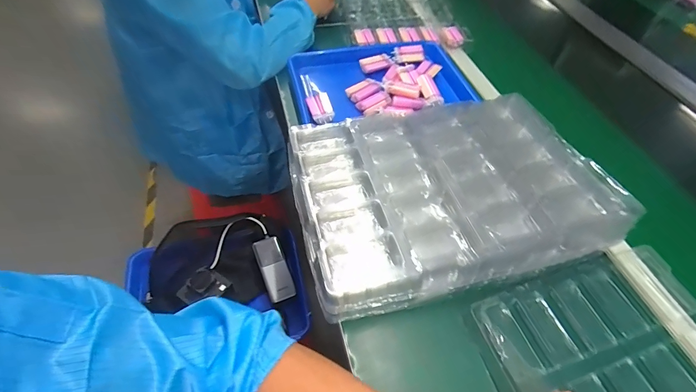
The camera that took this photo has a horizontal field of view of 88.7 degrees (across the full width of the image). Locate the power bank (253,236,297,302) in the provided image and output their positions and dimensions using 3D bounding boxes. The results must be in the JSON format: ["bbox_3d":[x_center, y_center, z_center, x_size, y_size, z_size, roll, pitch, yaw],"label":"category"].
[{"bbox_3d":[-0.141,0.139,0.682,0.049,0.019,0.126,-18,56,-17],"label":"power bank"}]

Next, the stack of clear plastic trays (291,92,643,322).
[{"bbox_3d":[0.136,-0.014,0.518,0.413,0.069,0.300,-8,54,-11],"label":"stack of clear plastic trays"}]

